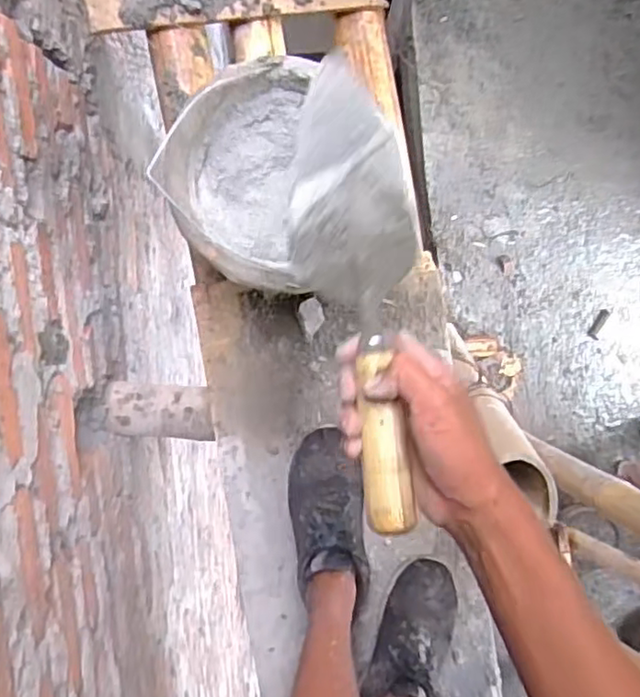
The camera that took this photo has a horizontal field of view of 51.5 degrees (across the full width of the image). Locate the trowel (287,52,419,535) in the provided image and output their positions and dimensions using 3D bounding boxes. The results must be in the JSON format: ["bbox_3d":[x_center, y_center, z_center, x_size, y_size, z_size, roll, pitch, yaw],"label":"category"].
[{"bbox_3d":[0.031,-0.031,0.454,0.095,0.070,0.300,-7,84,0],"label":"trowel"}]

